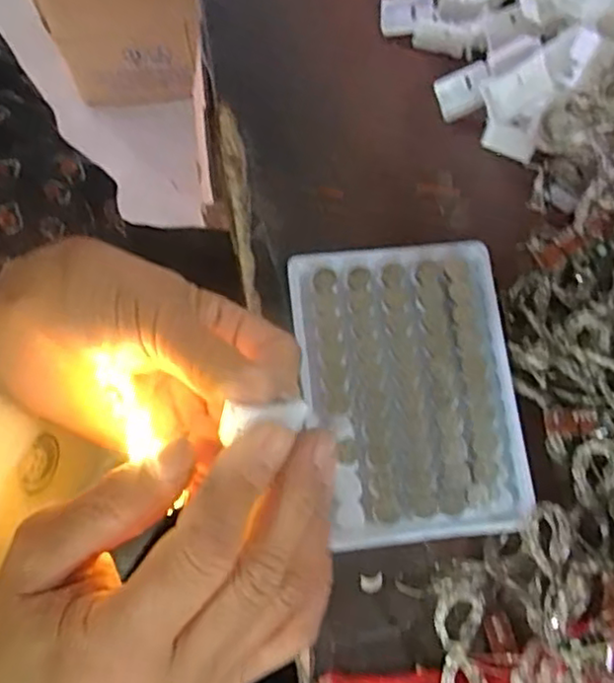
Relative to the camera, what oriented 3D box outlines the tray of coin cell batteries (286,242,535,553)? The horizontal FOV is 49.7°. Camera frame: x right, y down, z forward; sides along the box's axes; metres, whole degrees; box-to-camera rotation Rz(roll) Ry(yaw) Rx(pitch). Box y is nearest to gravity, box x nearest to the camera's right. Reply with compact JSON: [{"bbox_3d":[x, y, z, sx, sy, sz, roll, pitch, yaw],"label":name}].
[{"bbox_3d":[0.046,0.022,0.299,0.095,0.018,0.129,-5,74,-3],"label":"tray of coin cell batteries"}]

